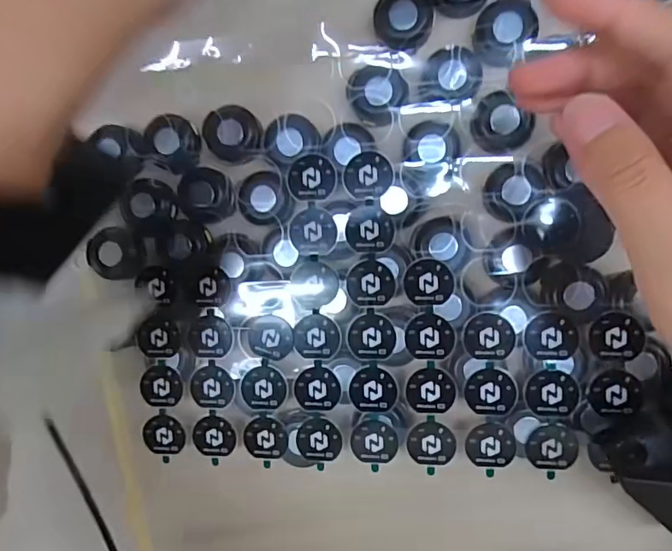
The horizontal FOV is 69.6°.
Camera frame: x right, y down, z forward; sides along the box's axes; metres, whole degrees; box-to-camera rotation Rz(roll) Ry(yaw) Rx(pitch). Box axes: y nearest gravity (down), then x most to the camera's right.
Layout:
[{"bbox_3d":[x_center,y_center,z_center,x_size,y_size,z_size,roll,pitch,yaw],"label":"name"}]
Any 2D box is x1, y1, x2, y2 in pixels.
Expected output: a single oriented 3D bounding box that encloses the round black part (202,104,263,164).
[{"bbox_3d":[-0.054,-0.074,0.252,0.031,0.005,0.028,44,98,3],"label":"round black part"}]

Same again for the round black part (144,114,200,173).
[{"bbox_3d":[-0.086,-0.070,0.255,0.027,0.008,0.026,0,93,8],"label":"round black part"}]

